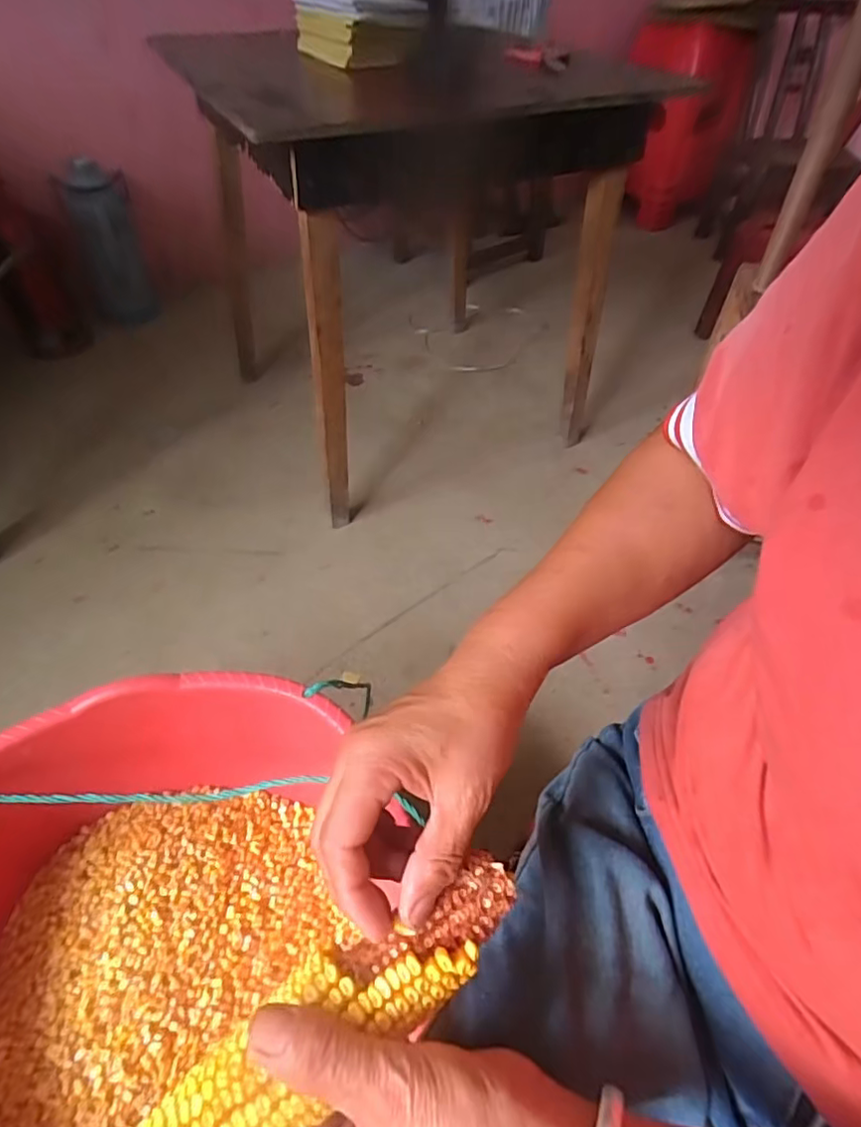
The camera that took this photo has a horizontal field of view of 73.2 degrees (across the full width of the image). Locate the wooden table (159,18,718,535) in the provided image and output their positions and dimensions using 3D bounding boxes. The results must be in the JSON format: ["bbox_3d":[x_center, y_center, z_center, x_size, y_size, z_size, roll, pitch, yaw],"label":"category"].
[{"bbox_3d":[-0.063,-0.567,1.102,0.626,0.630,0.646,-21,52,-19],"label":"wooden table"}]

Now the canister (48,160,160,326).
[{"bbox_3d":[-0.746,-0.733,1.355,0.133,0.327,0.160,-16,51,-16],"label":"canister"}]

